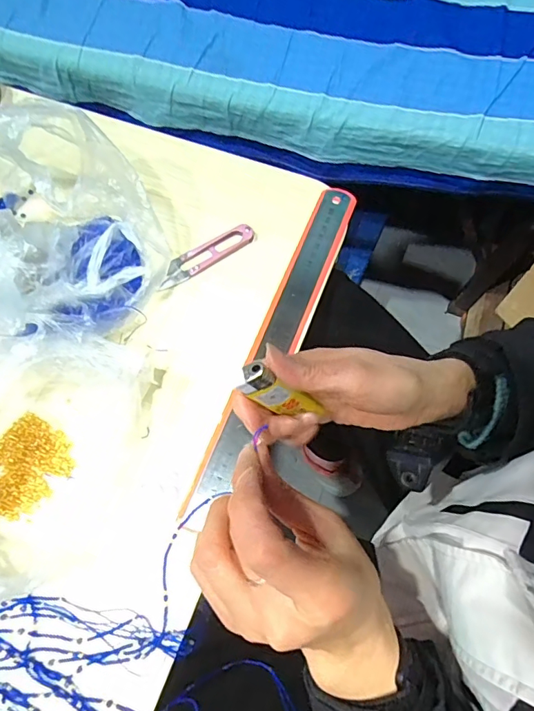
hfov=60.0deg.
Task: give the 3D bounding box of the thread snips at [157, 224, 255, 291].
[{"bbox_3d":[-0.056,-0.090,0.418,0.096,0.017,0.024,-33,73,-12],"label":"thread snips"}]

